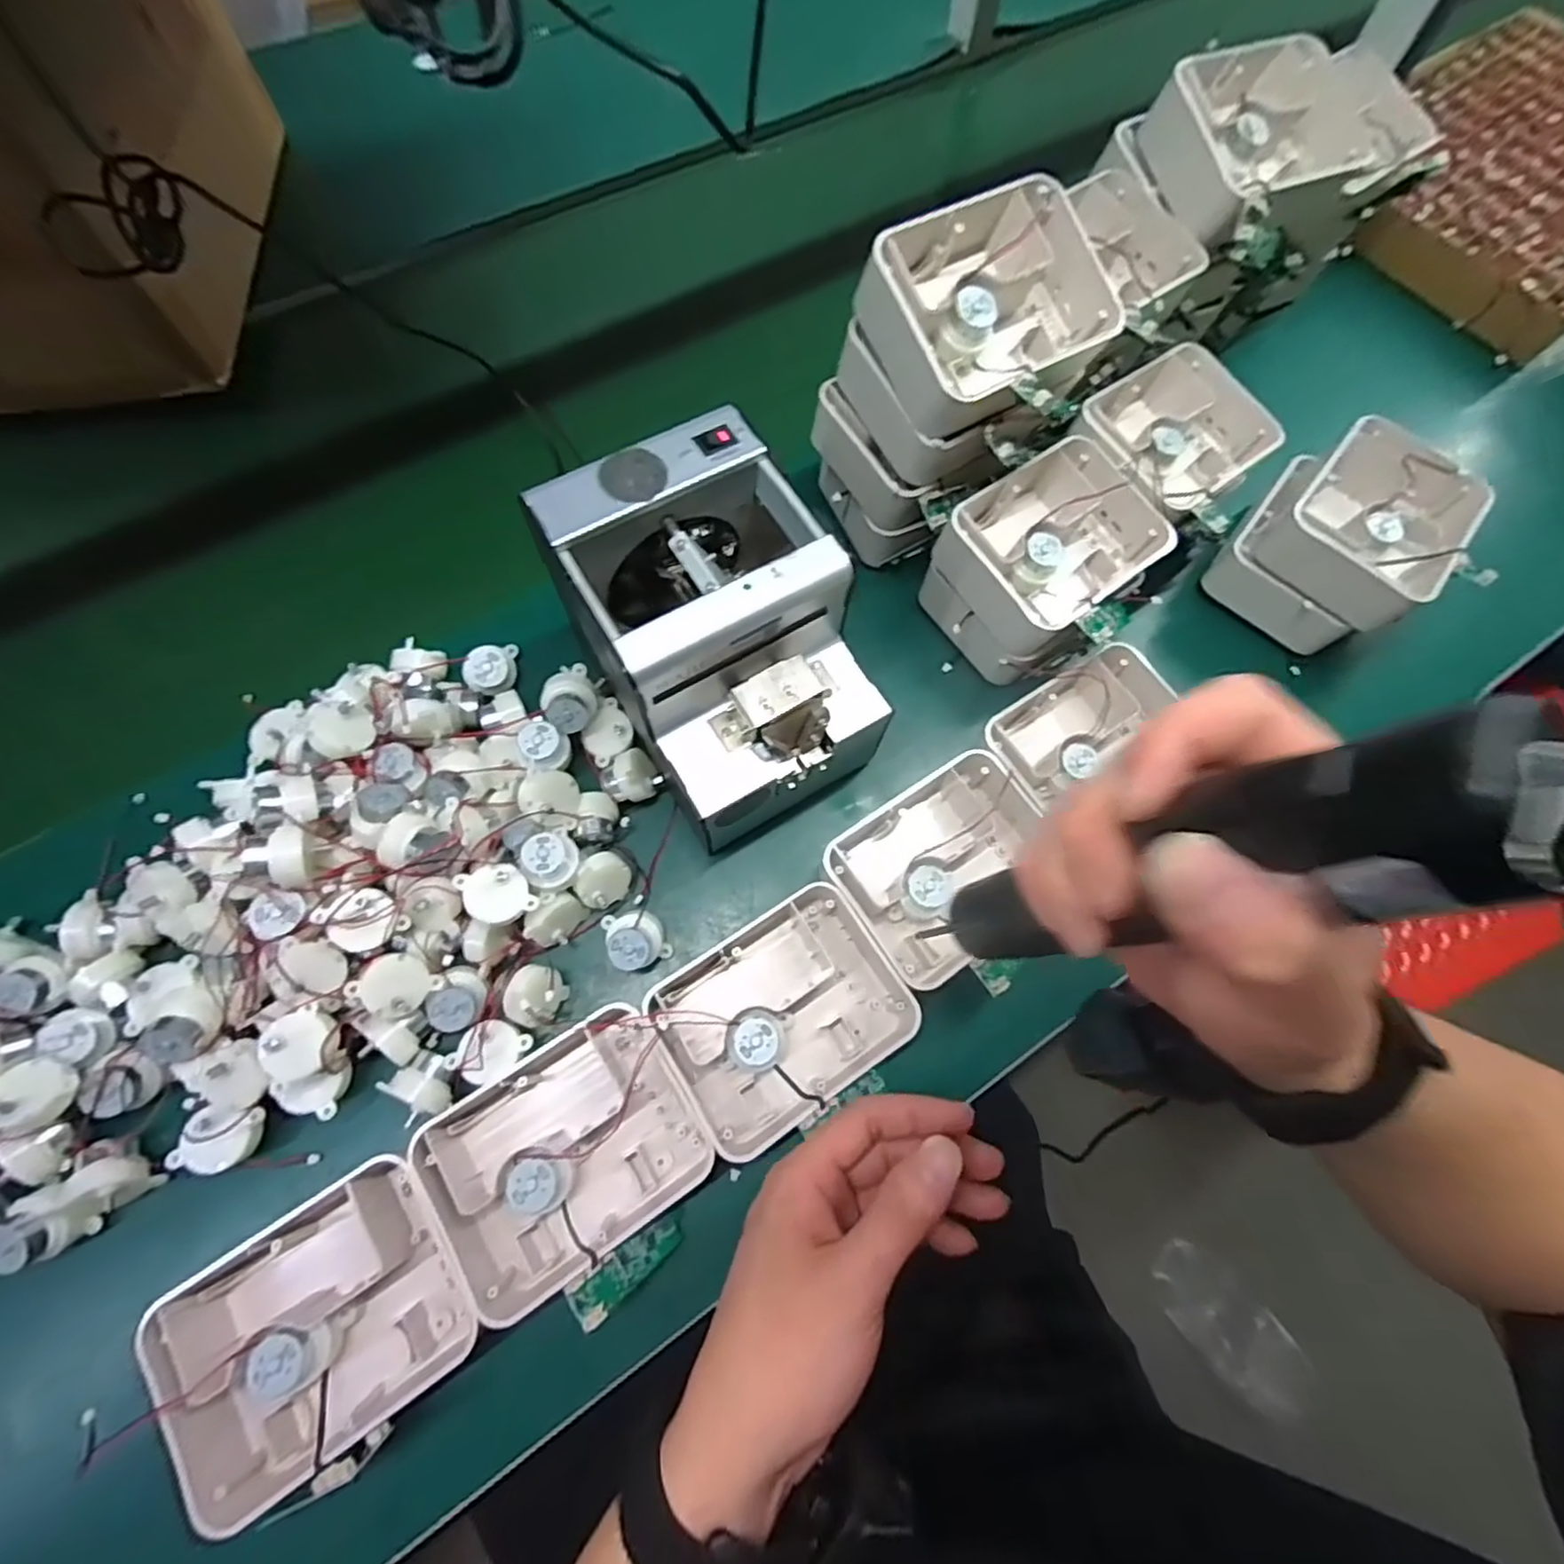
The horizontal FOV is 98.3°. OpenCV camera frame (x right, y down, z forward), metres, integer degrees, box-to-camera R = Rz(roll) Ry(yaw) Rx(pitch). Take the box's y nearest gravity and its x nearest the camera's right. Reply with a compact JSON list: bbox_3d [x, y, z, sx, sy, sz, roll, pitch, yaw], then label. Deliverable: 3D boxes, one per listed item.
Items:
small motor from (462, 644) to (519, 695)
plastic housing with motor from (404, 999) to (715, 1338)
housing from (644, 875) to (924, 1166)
[{"bbox_3d":[-0.189,-0.074,0.445,0.038,0.018,0.030,-35,73,-14],"label":"small motor"},{"bbox_3d":[-0.111,0.192,0.353,0.124,0.046,0.099,-32,73,-13],"label":"plastic housing with motor"},{"bbox_3d":[0.001,0.131,0.382,0.127,0.043,0.099,-31,73,-12],"label":"housing"}]

